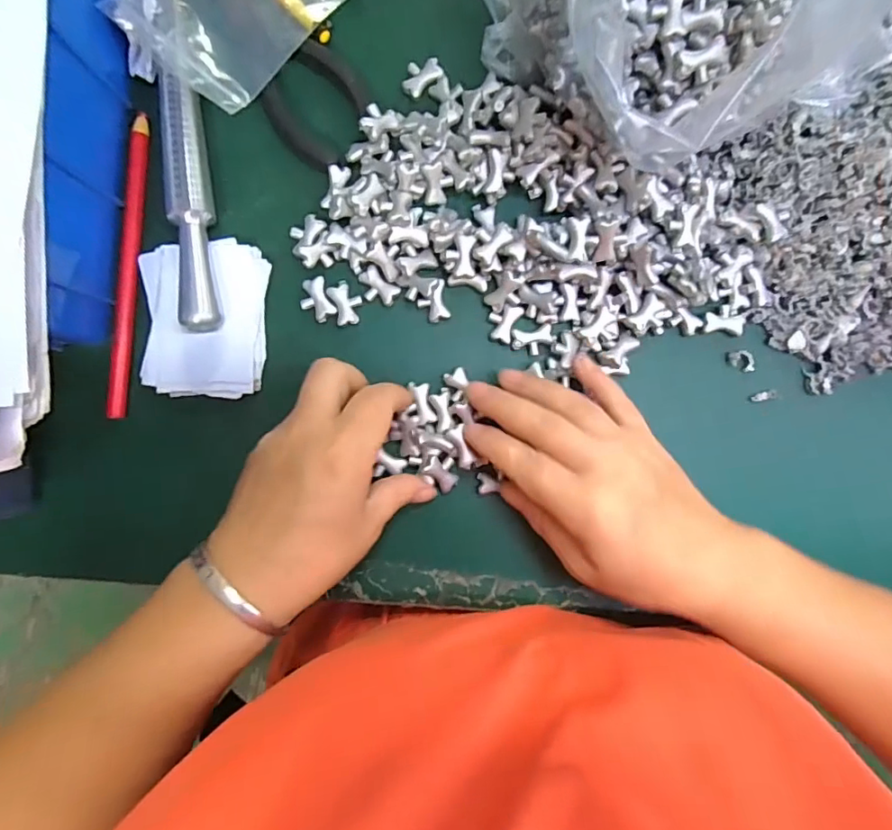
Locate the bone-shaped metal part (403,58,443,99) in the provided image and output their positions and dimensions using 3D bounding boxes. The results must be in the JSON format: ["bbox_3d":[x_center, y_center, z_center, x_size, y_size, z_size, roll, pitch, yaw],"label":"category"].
[{"bbox_3d":[-0.013,-0.194,0.294,0.025,0.004,0.012,-44,92,-1],"label":"bone-shaped metal part"}]

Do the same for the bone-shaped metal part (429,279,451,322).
[{"bbox_3d":[-0.004,-0.065,0.295,0.011,0.008,0.023,-4,106,-2],"label":"bone-shaped metal part"}]

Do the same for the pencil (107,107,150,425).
[{"bbox_3d":[-0.177,-0.082,0.288,0.010,0.005,0.165,5,91,-2],"label":"pencil"}]

